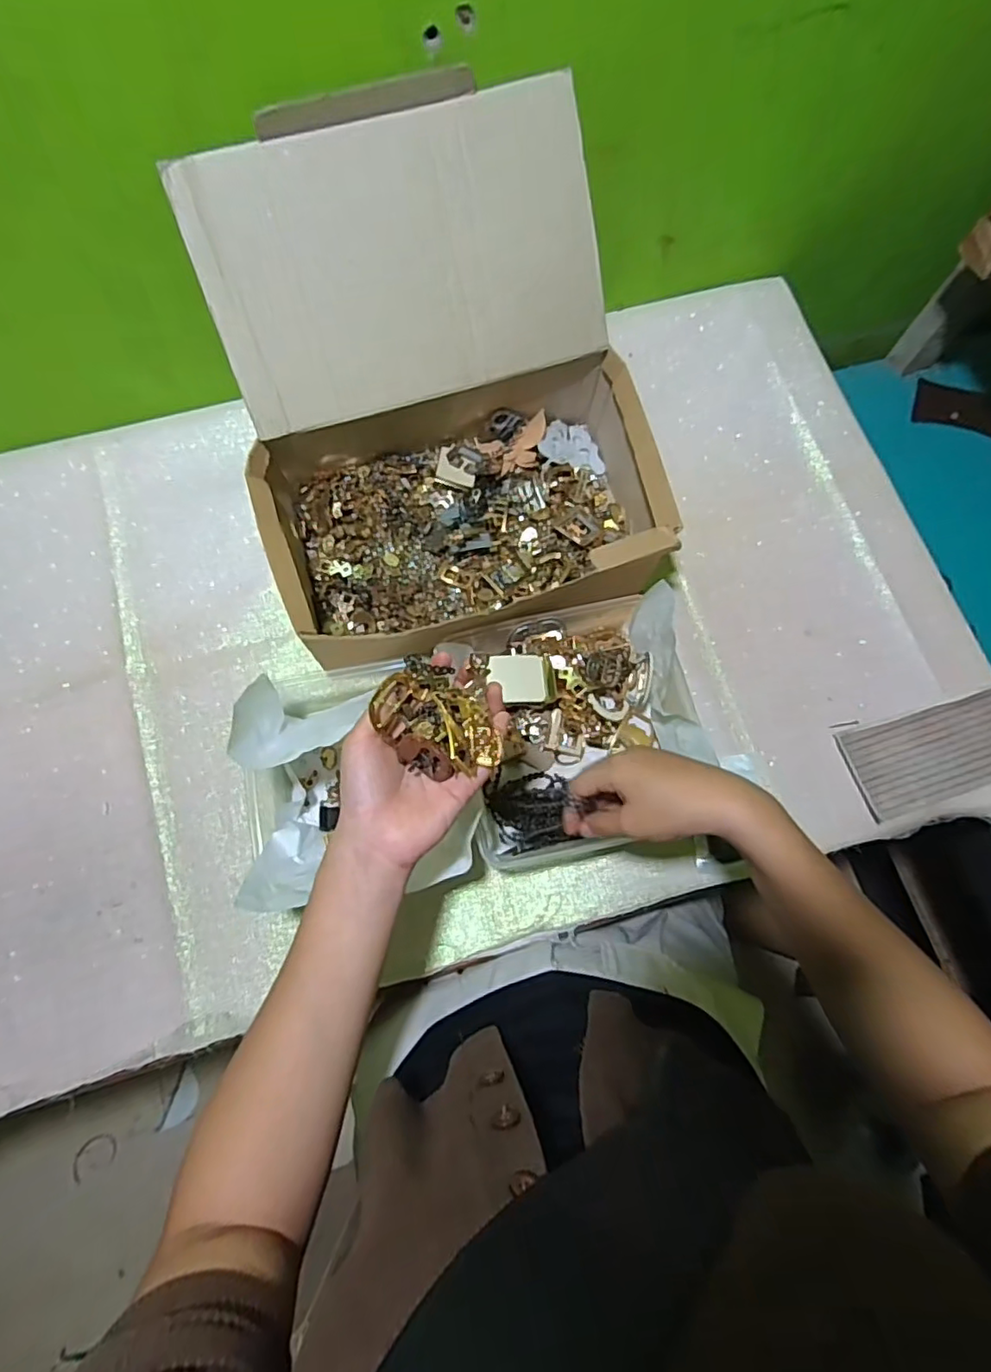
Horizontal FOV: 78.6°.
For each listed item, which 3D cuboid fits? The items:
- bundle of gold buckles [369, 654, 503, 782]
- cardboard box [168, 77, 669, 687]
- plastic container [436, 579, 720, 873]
[{"bbox_3d":[-0.038,0.018,0.374,0.068,0.023,0.071,-6,75,-2],"label":"bundle of gold buckles"},{"bbox_3d":[-0.042,-0.230,0.513,0.330,0.221,0.351,-14,76,-4],"label":"cardboard box"},{"bbox_3d":[0.070,0.035,0.518,0.206,0.073,0.210,-10,75,-3],"label":"plastic container"}]

